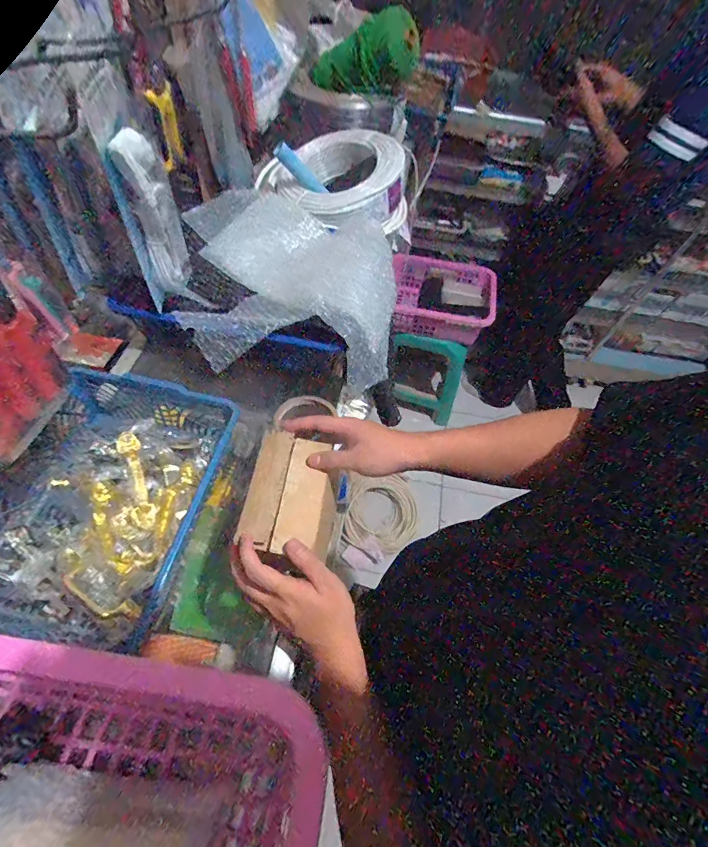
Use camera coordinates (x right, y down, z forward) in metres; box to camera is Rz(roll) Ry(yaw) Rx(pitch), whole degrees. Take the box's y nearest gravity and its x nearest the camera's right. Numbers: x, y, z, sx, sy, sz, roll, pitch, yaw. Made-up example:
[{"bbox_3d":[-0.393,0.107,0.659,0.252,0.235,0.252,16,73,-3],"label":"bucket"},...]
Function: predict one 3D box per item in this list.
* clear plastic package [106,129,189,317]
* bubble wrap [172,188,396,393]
[{"bbox_3d":[-0.235,-0.233,0.455,0.036,0.180,0.080,16,59,6],"label":"clear plastic package"},{"bbox_3d":[-0.105,-0.231,0.608,0.336,0.097,0.331,7,58,0],"label":"bubble wrap"}]

